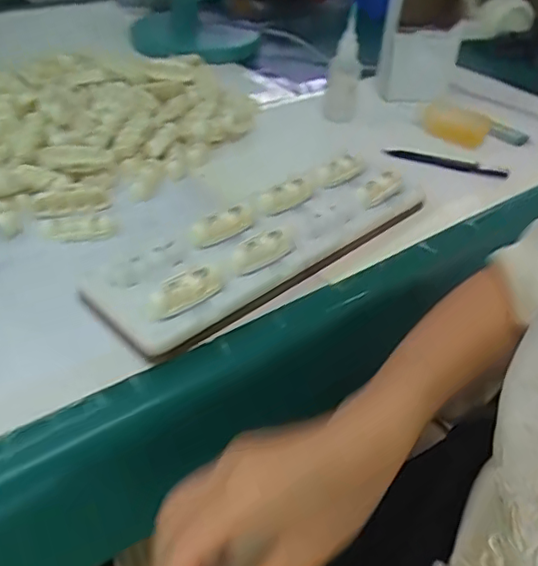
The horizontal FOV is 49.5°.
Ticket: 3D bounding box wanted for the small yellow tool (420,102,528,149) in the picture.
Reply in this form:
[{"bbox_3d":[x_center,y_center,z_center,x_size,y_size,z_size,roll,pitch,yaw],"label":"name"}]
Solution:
[{"bbox_3d":[0.276,-0.206,0.790,0.172,0.040,0.027,4,36,-27],"label":"small yellow tool"}]

